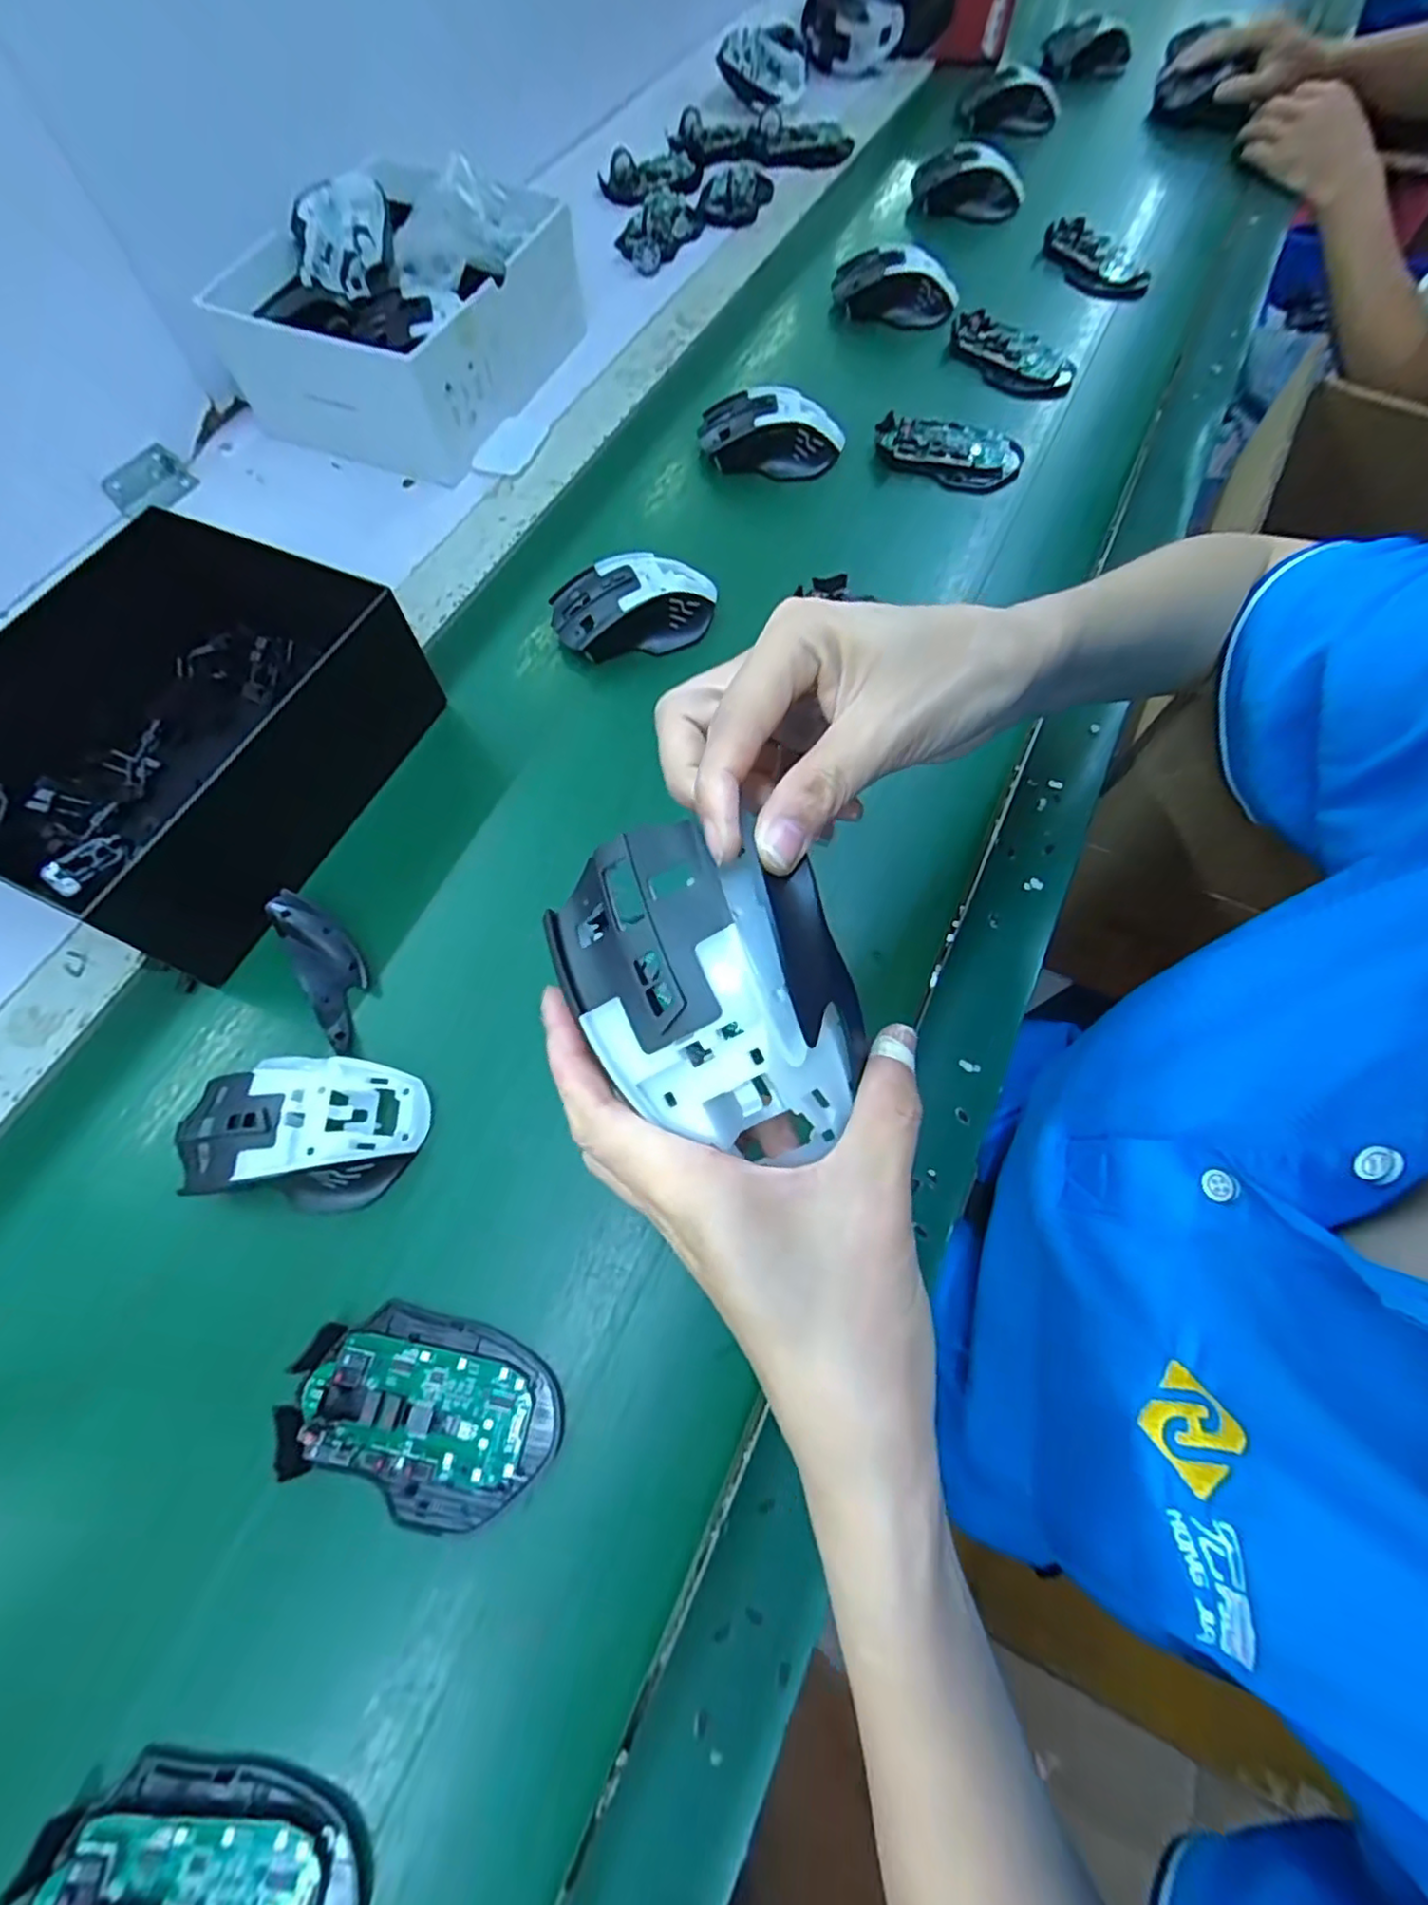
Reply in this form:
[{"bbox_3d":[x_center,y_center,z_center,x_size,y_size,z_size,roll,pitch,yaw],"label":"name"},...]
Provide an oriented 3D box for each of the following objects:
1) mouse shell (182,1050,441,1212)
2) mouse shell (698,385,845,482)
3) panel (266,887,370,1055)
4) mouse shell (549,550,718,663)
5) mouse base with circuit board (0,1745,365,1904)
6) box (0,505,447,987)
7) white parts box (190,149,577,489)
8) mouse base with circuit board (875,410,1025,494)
[{"bbox_3d":[-0.203,0.085,0.333,0.110,0.038,0.070,7,67,2],"label":"mouse shell"},{"bbox_3d":[0.043,-0.402,0.527,0.108,0.040,0.057,11,67,4],"label":"mouse shell"},{"bbox_3d":[-0.212,0.007,0.373,0.033,0.020,0.095,-34,71,-14],"label":"panel"},{"bbox_3d":[-0.054,-0.234,0.465,0.112,0.042,0.062,-10,67,-5],"label":"mouse shell"},{"bbox_3d":[-0.184,0.331,0.235,0.111,0.021,0.071,13,67,5],"label":"mouse base with circuit board"},{"bbox_3d":[-0.319,-0.132,0.401,0.198,0.082,0.225,25,69,10],"label":"box"},{"bbox_3d":[-0.244,-0.520,0.554,0.201,0.092,0.251,20,68,8],"label":"white parts box"},{"bbox_3d":[0.183,-0.390,0.530,0.109,0.021,0.061,18,68,7],"label":"mouse base with circuit board"}]

